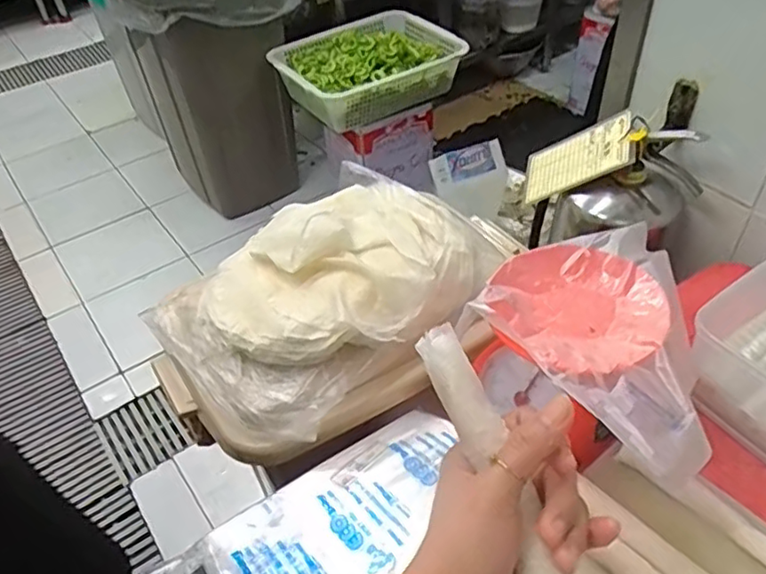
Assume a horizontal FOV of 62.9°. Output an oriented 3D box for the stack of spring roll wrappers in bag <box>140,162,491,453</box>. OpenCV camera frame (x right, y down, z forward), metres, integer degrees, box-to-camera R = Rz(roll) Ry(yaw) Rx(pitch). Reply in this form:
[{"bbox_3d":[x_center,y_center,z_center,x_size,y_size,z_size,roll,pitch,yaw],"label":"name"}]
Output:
[{"bbox_3d":[-0.076,-0.006,0.761,0.361,0.101,0.256,-33,50,-26],"label":"stack of spring roll wrappers in bag"}]

